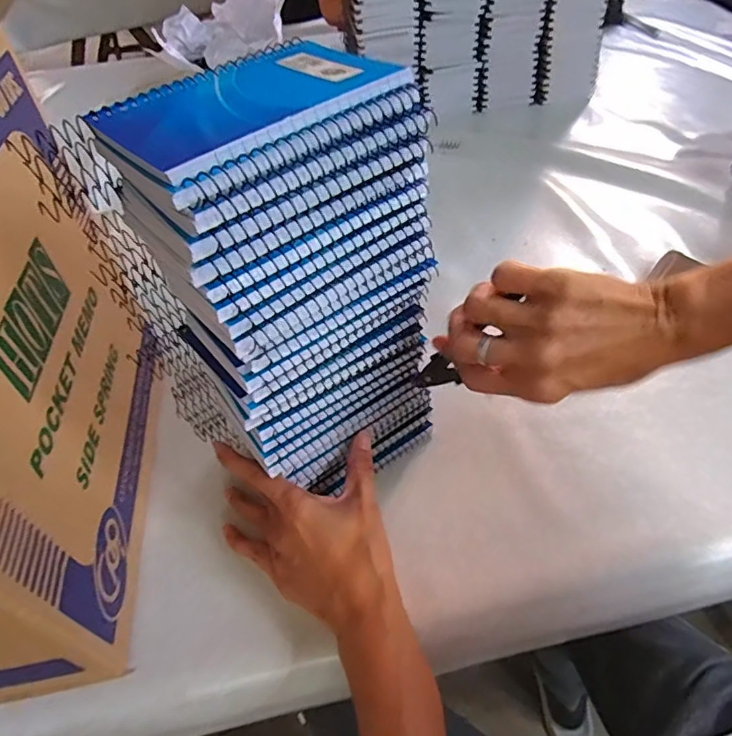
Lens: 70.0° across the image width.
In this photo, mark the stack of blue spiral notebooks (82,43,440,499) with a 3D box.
[{"bbox_3d":[-0.032,-0.028,0.334,0.092,0.282,0.133,34,64,33],"label":"stack of blue spiral notebooks"}]

